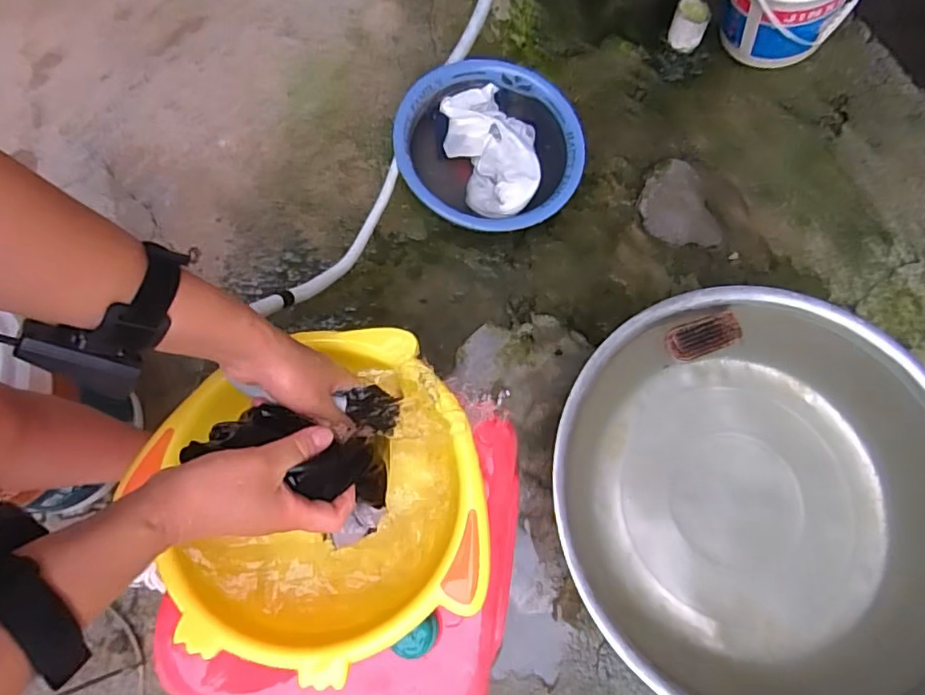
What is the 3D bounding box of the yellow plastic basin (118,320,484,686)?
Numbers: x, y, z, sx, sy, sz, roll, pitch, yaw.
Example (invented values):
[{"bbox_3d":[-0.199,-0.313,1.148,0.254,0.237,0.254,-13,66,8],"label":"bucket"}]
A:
[{"bbox_3d":[-0.115,0.122,0.471,0.256,0.077,0.249,0,73,0],"label":"yellow plastic basin"}]

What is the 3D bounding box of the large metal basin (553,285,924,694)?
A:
[{"bbox_3d":[0.467,0.233,0.926,0.647,0.185,0.624,0,73,0],"label":"large metal basin"}]

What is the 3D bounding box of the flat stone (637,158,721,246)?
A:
[{"bbox_3d":[0.445,-0.300,1.206,0.143,0.033,0.212,-9,74,-3],"label":"flat stone"}]

